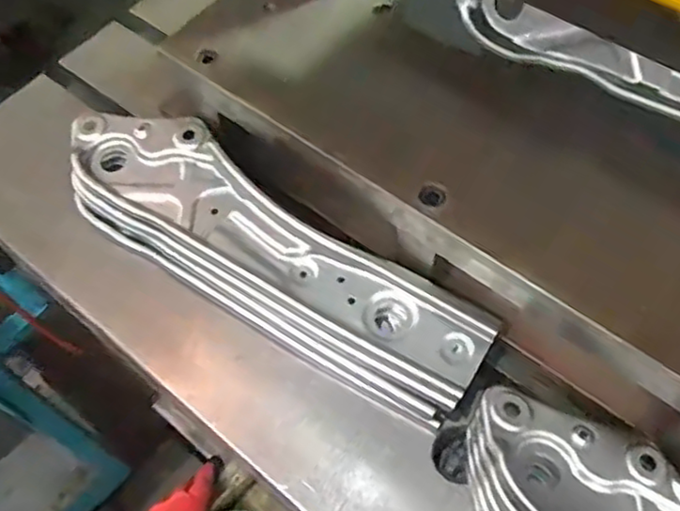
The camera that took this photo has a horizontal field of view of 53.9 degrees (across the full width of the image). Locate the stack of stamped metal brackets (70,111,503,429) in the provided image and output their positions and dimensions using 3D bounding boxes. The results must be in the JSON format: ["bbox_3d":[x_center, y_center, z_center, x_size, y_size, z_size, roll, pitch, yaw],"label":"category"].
[{"bbox_3d":[-0.072,-0.007,0.606,0.438,0.069,0.121,30,65,19],"label":"stack of stamped metal brackets"}]

